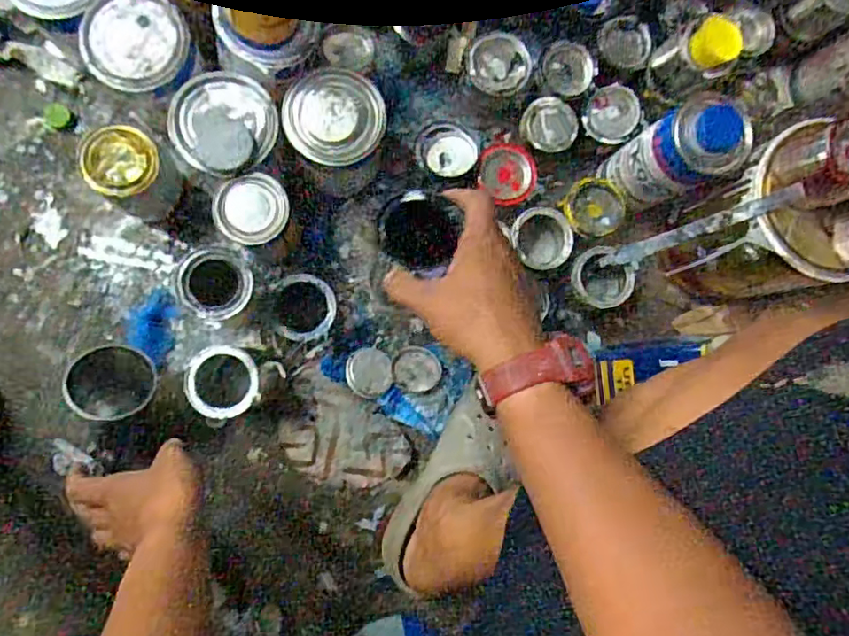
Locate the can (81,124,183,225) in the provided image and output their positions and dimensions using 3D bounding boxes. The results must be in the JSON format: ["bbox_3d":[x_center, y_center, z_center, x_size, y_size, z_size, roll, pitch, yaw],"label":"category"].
[{"bbox_3d":[-0.313,-0.155,0.655,0.071,0.139,0.072,1,85,-7],"label":"can"}]

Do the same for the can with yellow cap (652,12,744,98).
[{"bbox_3d":[0.307,-0.298,0.683,0.061,0.093,0.071,-35,90,-9],"label":"can with yellow cap"}]

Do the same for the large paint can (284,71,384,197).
[{"bbox_3d":[-0.099,-0.205,0.669,0.102,0.131,0.096,1,85,-7],"label":"large paint can"}]

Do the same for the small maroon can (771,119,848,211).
[{"bbox_3d":[0.384,-0.144,0.552,0.070,0.067,0.071,-15,87,-8],"label":"small maroon can"}]

